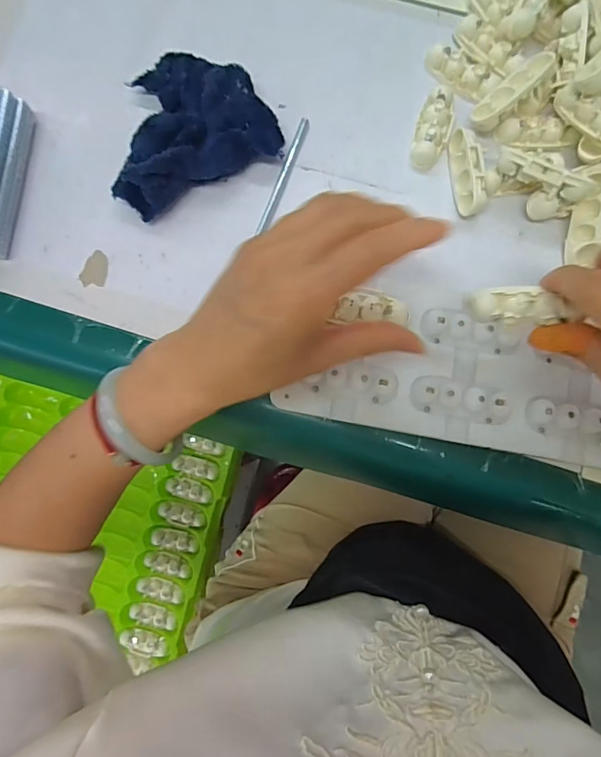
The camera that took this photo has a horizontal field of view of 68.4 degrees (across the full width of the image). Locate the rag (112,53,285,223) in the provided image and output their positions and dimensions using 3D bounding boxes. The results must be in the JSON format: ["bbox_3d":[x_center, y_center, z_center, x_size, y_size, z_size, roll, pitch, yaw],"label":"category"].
[{"bbox_3d":[-0.086,-0.185,0.319,0.123,0.033,0.108,-25,82,-2],"label":"rag"}]

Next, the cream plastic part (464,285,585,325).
[{"bbox_3d":[0.120,-0.041,0.246,0.051,0.011,0.018,8,82,18],"label":"cream plastic part"}]

